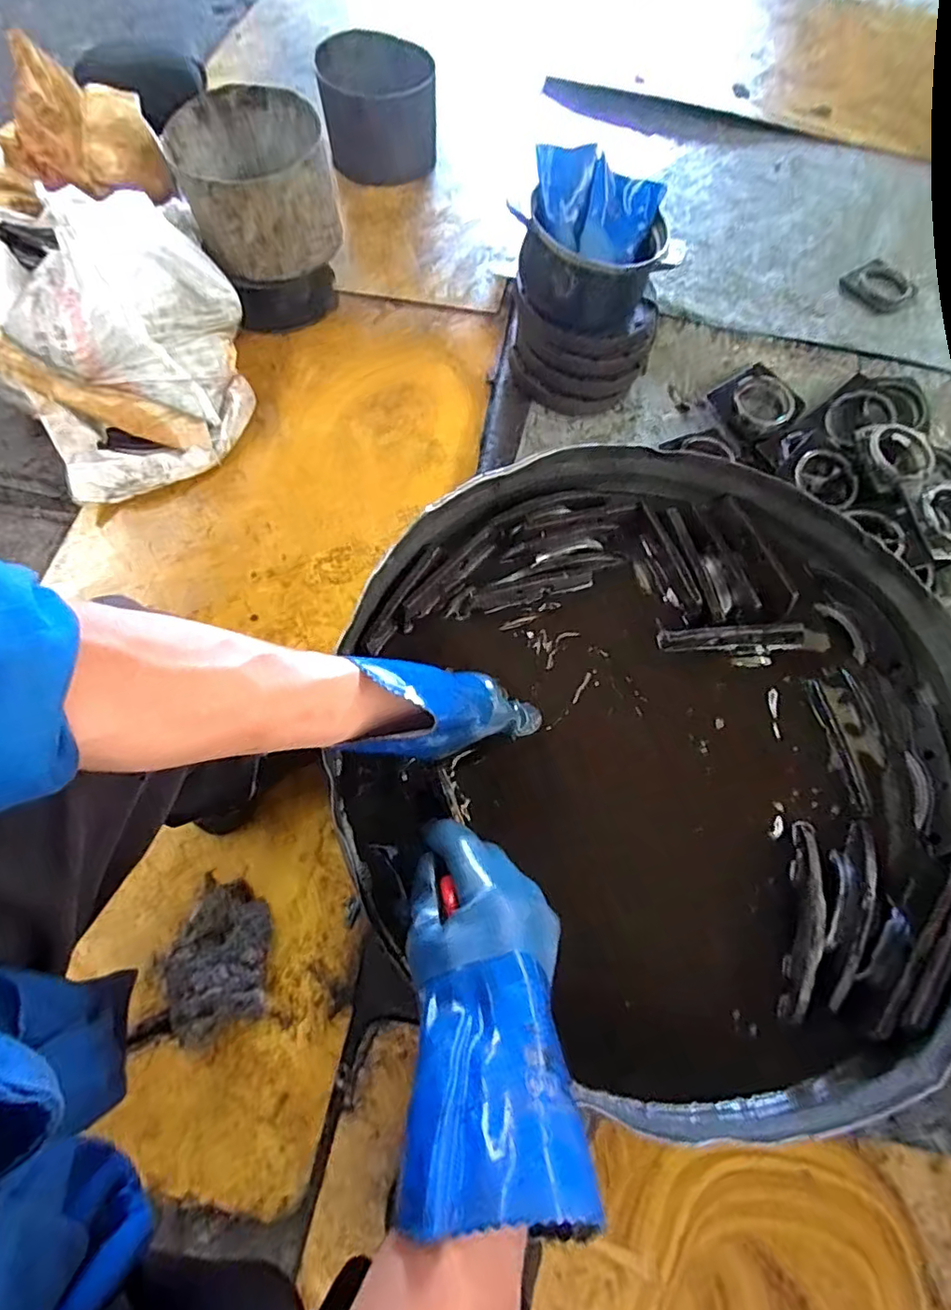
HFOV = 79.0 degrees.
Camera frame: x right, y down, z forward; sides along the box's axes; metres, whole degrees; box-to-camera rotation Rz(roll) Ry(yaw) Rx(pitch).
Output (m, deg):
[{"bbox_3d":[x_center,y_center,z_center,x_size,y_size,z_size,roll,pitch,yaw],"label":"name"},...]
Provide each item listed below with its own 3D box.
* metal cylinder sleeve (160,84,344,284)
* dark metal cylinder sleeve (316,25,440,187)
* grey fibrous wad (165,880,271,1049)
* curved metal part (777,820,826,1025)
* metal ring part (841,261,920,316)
[{"bbox_3d":[-0.427,-0.922,1.146,0.290,0.193,0.258,-24,70,-13],"label":"metal cylinder sleeve"},{"bbox_3d":[-0.242,-1.362,1.443,0.268,0.208,0.236,-10,69,-5],"label":"dark metal cylinder sleeve"},{"bbox_3d":[-0.338,0.400,0.759,0.117,0.073,0.183,-4,67,-3],"label":"grey fibrous wad"},{"bbox_3d":[0.273,0.218,0.478,0.018,0.031,0.156,16,68,7],"label":"curved metal part"},{"bbox_3d":[0.956,-0.869,1.362,0.136,0.025,0.150,-33,71,-12],"label":"metal ring part"}]

